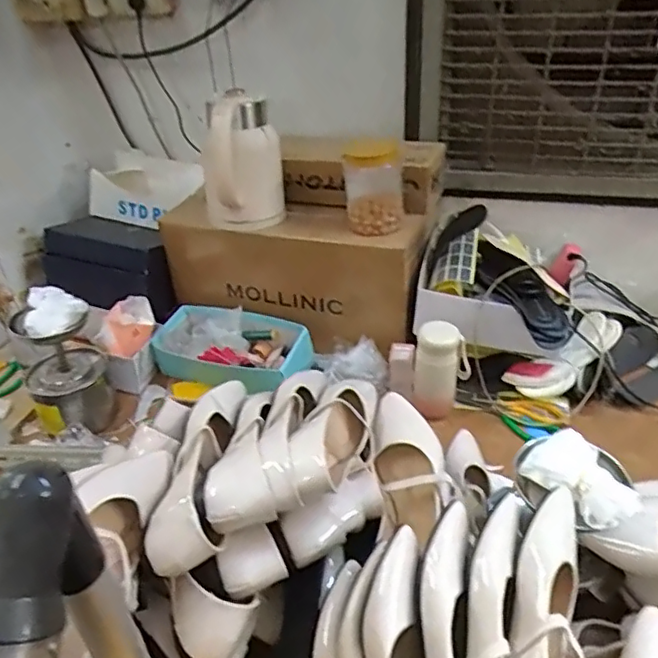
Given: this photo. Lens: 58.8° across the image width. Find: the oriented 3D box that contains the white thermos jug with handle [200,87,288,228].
[{"bbox_3d":[-0.161,-0.284,1.037,0.134,0.221,0.160,0,35,6],"label":"white thermos jug with handle"}]

